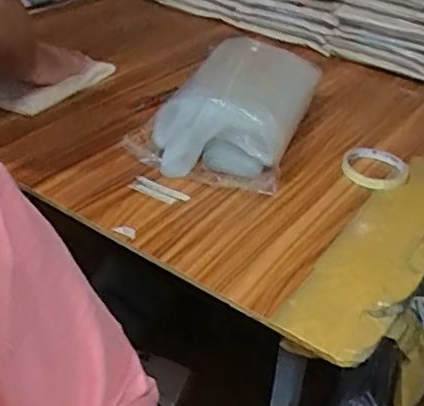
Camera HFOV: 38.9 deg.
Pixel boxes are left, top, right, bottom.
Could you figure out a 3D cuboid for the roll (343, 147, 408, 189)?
[{"bbox_3d":[0.214,-0.048,0.789,0.077,0.021,0.083,3,34,-2],"label":"roll"}]

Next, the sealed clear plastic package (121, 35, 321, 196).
[{"bbox_3d":[0.041,-0.127,0.808,0.180,0.101,0.272,18,36,20],"label":"sealed clear plastic package"}]

